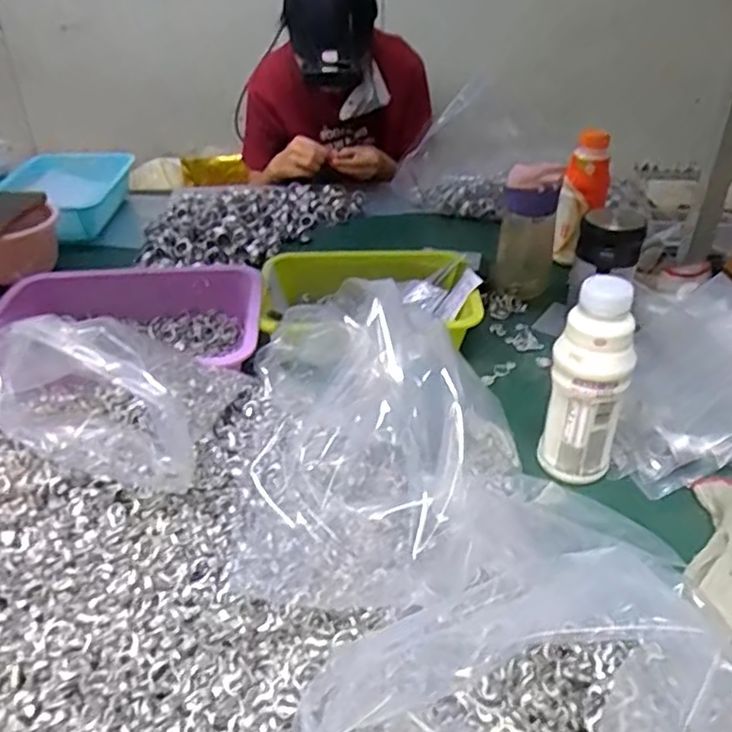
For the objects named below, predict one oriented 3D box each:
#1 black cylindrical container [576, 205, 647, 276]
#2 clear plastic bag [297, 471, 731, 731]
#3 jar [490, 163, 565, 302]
[{"bbox_3d":[0.254,-0.135,0.662,0.050,0.055,0.053,0,35,0],"label":"black cylindrical container"},{"bbox_3d":[0.138,0.202,0.401,0.253,0.053,0.266,30,45,35],"label":"clear plastic bag"},{"bbox_3d":[0.215,-0.181,0.840,0.078,0.183,0.079,11,37,14],"label":"jar"}]

